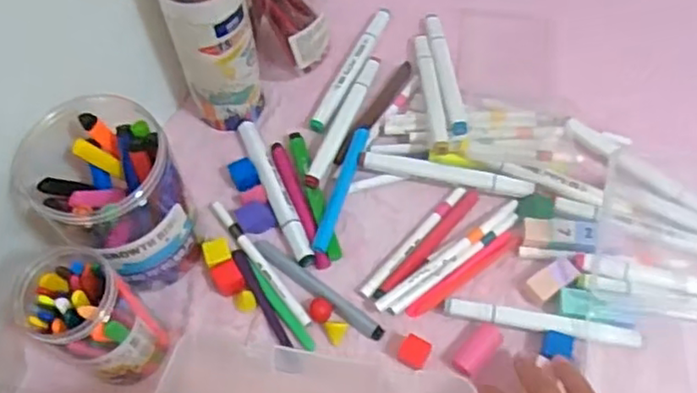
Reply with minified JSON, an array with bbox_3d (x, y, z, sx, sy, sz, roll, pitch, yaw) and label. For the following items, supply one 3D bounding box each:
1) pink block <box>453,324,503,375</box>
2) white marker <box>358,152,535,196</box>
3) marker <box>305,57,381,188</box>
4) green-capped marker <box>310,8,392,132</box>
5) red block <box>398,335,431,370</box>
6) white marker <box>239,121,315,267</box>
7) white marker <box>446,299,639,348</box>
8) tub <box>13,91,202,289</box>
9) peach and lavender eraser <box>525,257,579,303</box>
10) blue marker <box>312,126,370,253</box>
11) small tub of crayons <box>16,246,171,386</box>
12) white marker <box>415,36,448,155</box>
[{"bbox_3d":[0.098,0.116,0.507,0.021,0.013,0.046,40,70,20],"label":"pink block"},{"bbox_3d":[0.081,-0.019,0.560,0.144,0.013,0.015,10,63,7],"label":"white marker"},{"bbox_3d":[-0.003,-0.071,0.599,0.015,0.012,0.151,20,64,12],"label":"marker"},{"bbox_3d":[0.004,-0.121,0.636,0.019,0.016,0.155,24,65,13],"label":"green-capped marker"},{"bbox_3d":[0.050,0.116,0.502,0.021,0.013,0.023,23,65,13],"label":"red block"},{"bbox_3d":[-0.064,-0.007,0.570,0.016,0.010,0.147,-22,64,-10],"label":"white marker"},{"bbox_3d":[0.148,0.097,0.512,0.145,0.016,0.016,10,63,7],"label":"white marker"},{"bbox_3d":[-0.176,0.002,0.501,0.101,0.118,0.115,-41,68,-18],"label":"tub"},{"bbox_3d":[0.160,0.066,0.527,0.042,0.016,0.022,-31,66,-14],"label":"peach and lavender eraser"},{"bbox_3d":[-0.004,-0.011,0.571,0.015,0.013,0.128,16,64,10],"label":"blue marker"},{"bbox_3d":[-0.175,0.086,0.467,0.064,0.116,0.071,-41,68,-18],"label":"small tub of crayons"},{"bbox_3d":[0.073,-0.097,0.602,0.013,0.010,0.151,-3,49,0],"label":"white marker"}]

